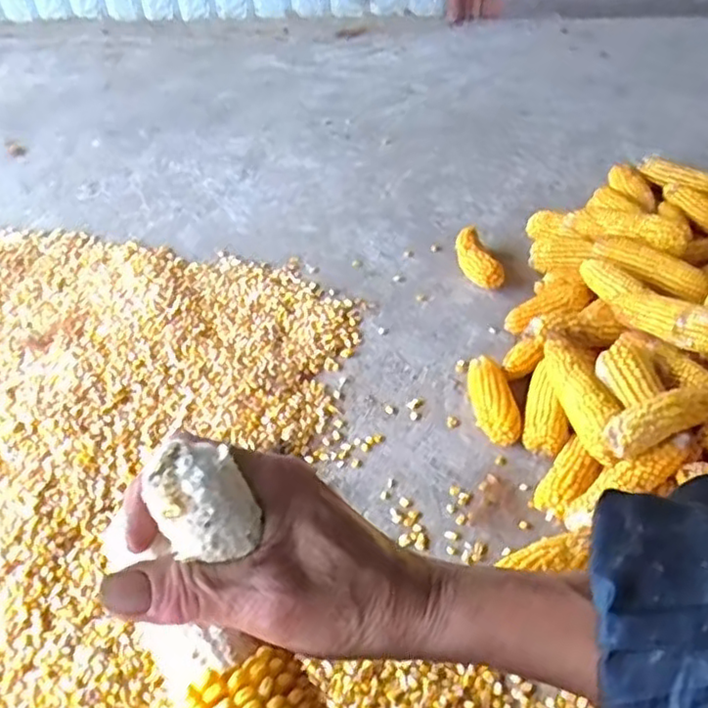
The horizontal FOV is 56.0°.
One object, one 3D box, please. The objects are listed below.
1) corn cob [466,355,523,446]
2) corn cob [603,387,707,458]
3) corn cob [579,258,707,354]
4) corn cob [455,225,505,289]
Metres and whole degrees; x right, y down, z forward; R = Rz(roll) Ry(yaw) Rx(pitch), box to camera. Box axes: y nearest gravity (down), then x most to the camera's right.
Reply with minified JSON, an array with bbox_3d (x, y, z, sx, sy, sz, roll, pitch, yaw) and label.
[{"bbox_3d":[0.175,0.057,0.847,0.051,0.041,0.139,-8,48,-2],"label":"corn cob"},{"bbox_3d":[0.337,0.068,0.711,0.145,0.049,0.044,-21,49,-14],"label":"corn cob"},{"bbox_3d":[0.372,-0.060,0.846,0.066,0.049,0.225,-23,36,-15],"label":"corn cob"},{"bbox_3d":[0.187,-0.143,1.025,0.048,0.047,0.121,-16,49,-9],"label":"corn cob"}]

